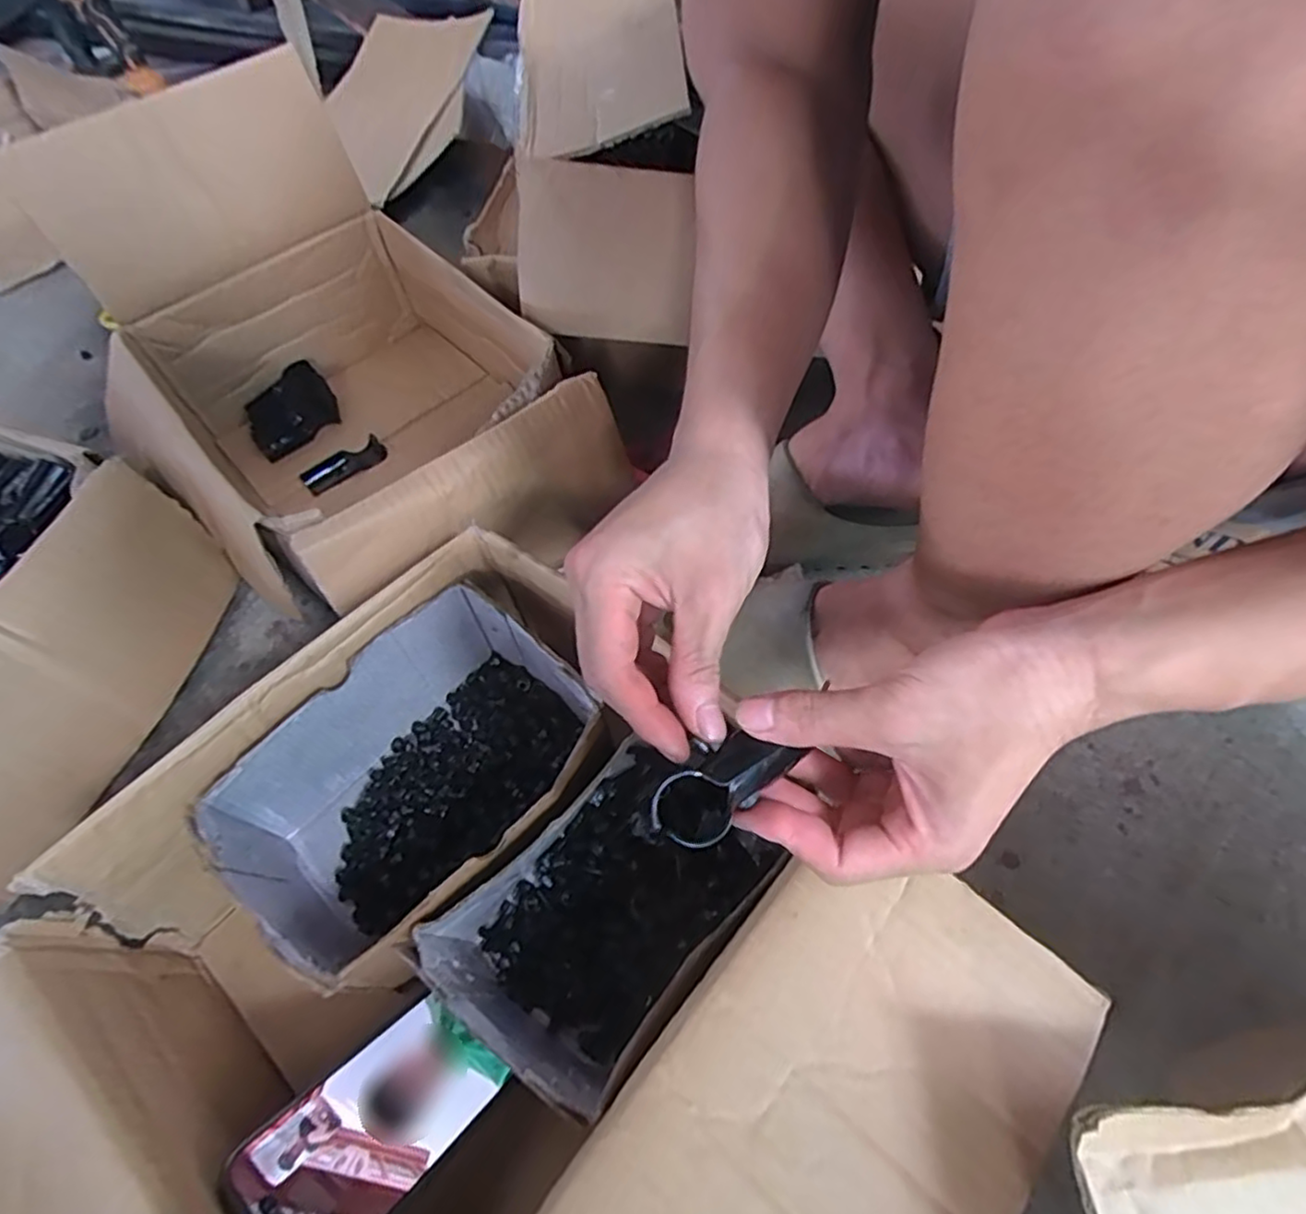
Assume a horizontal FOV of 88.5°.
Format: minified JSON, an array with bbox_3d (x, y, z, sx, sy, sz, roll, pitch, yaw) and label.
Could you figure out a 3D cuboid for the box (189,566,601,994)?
[{"bbox_3d":[-0.143,0.112,0.425,0.209,0.104,0.151,-41,62,-21],"label":"box"}]

